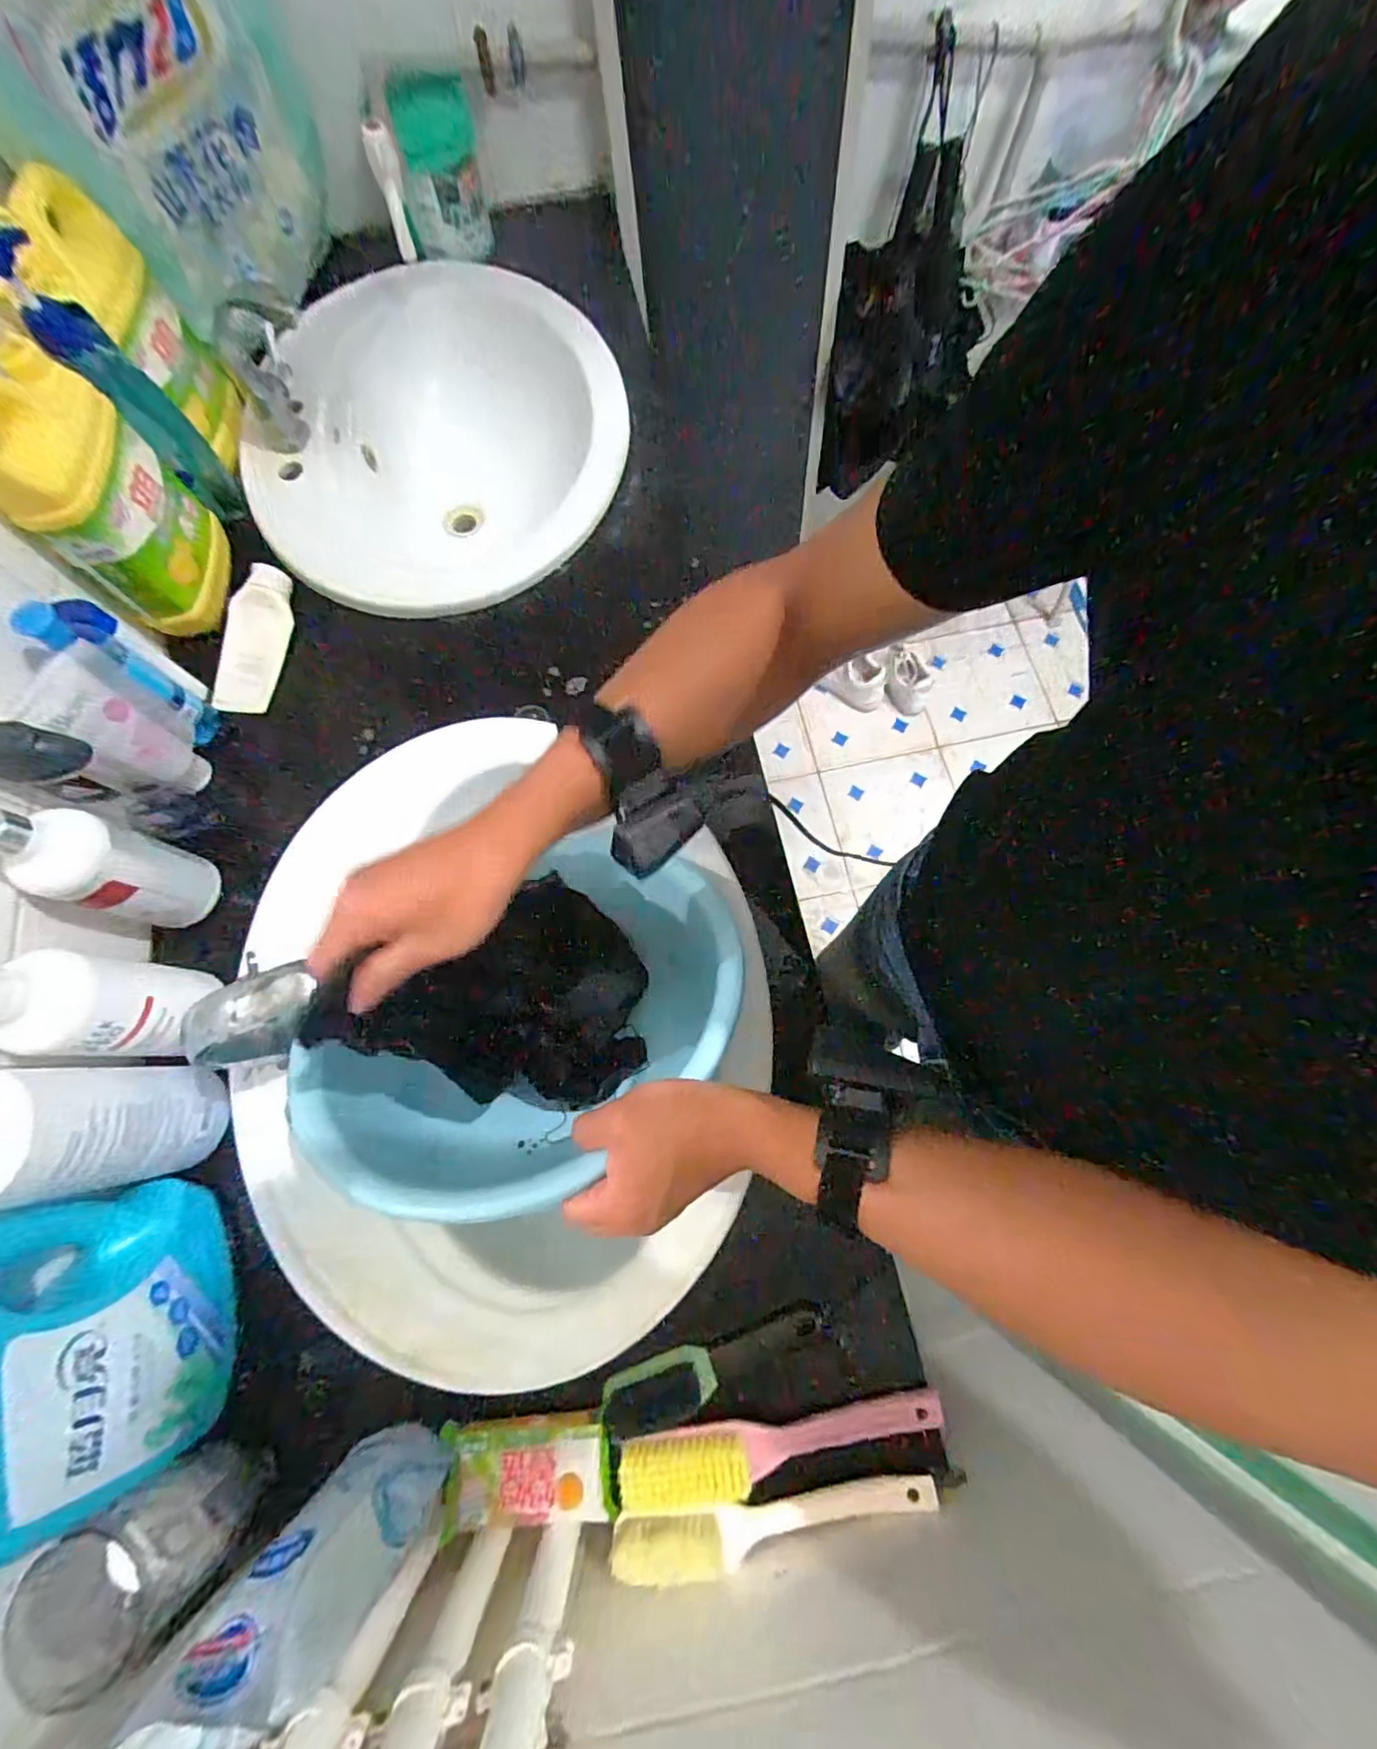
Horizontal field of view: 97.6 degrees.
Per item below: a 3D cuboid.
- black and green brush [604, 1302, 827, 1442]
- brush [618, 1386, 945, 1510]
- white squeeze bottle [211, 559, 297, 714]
[{"bbox_3d":[0.019,0.358,0.436,0.162,0.023,0.037,-16,73,-4],"label":"black and green brush"},{"bbox_3d":[0.066,0.395,0.412,0.224,0.033,0.037,-6,73,-1],"label":"brush"},{"bbox_3d":[-0.451,-0.244,0.628,0.052,0.028,0.158,13,87,5],"label":"white squeeze bottle"}]

